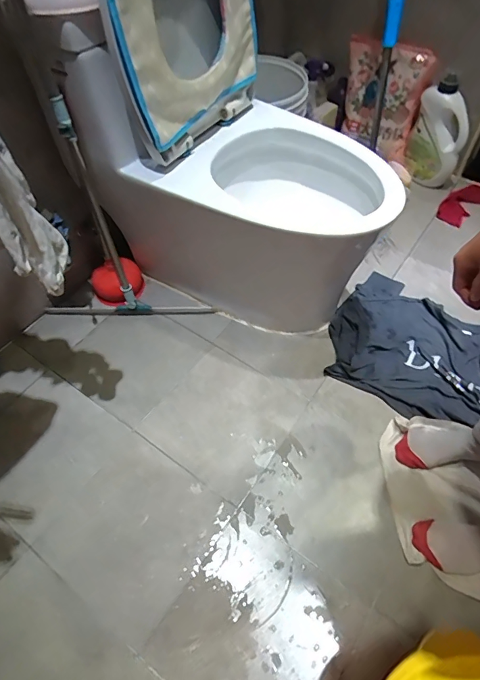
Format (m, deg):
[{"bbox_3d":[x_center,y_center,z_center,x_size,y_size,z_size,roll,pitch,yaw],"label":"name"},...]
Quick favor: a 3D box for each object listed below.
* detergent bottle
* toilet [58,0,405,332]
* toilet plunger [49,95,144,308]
[{"bbox_3d":[0.657,-0.681,1.357,0.175,0.324,0.105,25,46,27],"label":"detergent bottle"},{"bbox_3d":[0.019,-0.443,0.872,0.579,0.808,0.365,13,56,10],"label":"toilet"},{"bbox_3d":[-0.336,-0.267,0.961,0.137,0.550,0.118,-20,56,-12],"label":"toilet plunger"}]

